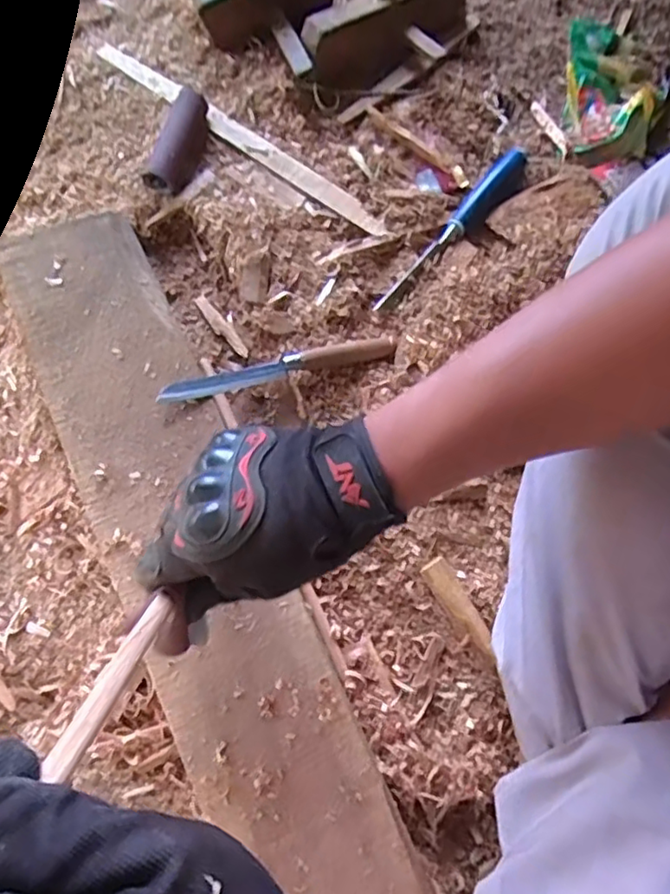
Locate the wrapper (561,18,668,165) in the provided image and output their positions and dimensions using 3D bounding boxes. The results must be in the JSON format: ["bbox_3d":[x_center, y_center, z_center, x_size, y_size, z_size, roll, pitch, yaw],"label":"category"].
[{"bbox_3d":[0.293,-0.367,0.639,0.099,0.031,0.160,9,74,-2],"label":"wrapper"}]

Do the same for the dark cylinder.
[{"bbox_3d":[-0.148,-0.291,0.586,0.031,0.038,0.103,20,74,1],"label":"dark cylinder"}]

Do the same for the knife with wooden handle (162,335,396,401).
[{"bbox_3d":[-0.043,-0.068,0.524,0.210,0.014,0.024,-16,75,-22],"label":"knife with wooden handle"}]

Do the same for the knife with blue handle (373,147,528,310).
[{"bbox_3d":[0.117,-0.217,0.596,0.028,0.019,0.227,39,75,6],"label":"knife with blue handle"}]

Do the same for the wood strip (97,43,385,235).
[{"bbox_3d":[-0.097,-0.310,0.615,0.351,0.004,0.027,35,75,5],"label":"wood strip"}]

